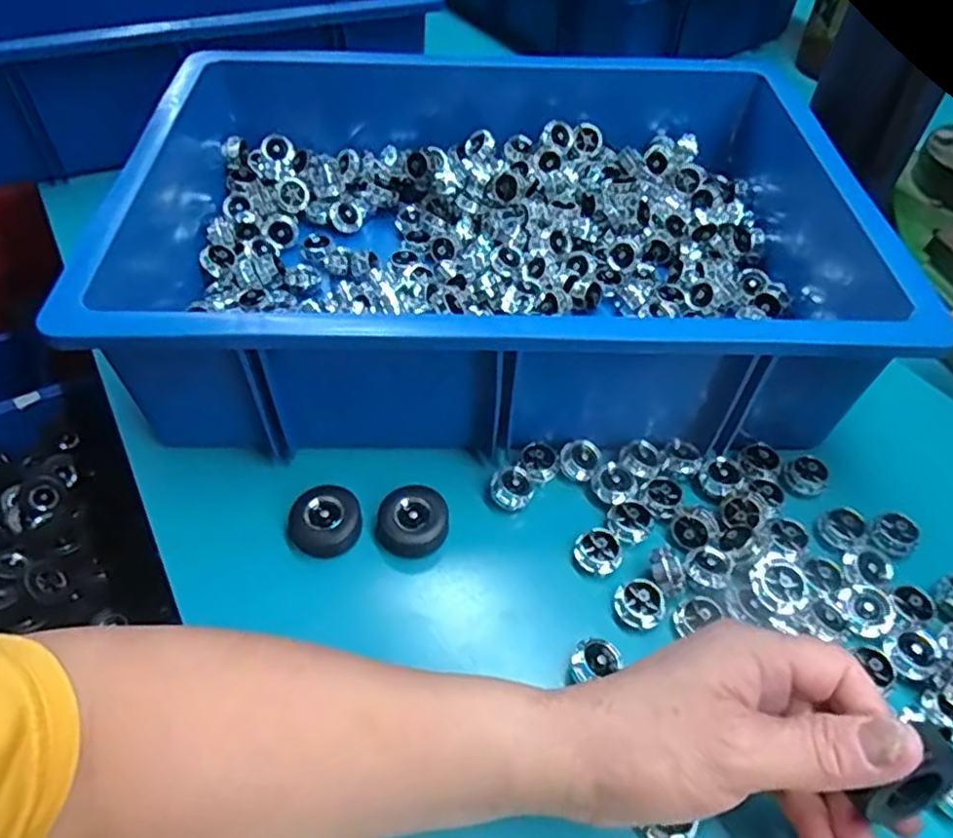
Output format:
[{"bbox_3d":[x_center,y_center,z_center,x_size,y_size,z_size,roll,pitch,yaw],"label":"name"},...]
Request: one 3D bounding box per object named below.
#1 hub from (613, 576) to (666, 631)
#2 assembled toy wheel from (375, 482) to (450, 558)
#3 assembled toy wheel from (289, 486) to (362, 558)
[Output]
[{"bbox_3d":[0.082,0.095,0.350,0.023,0.014,0.024,0,51,0],"label":"hub"},{"bbox_3d":[-0.034,0.056,0.376,0.038,0.018,0.036,0,51,0],"label":"assembled toy wheel"},{"bbox_3d":[-0.082,0.055,0.374,0.038,0.015,0.037,0,51,0],"label":"assembled toy wheel"}]

